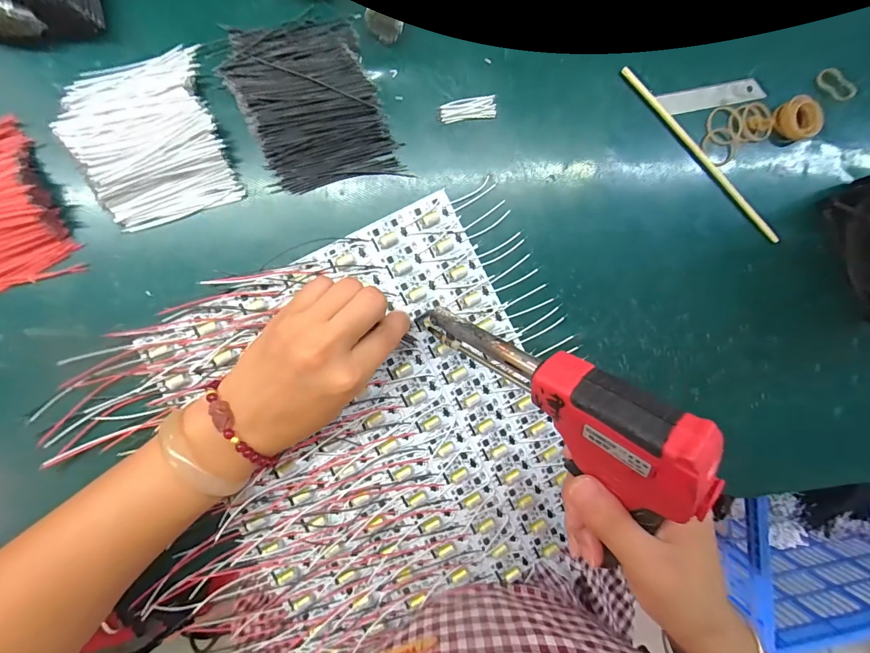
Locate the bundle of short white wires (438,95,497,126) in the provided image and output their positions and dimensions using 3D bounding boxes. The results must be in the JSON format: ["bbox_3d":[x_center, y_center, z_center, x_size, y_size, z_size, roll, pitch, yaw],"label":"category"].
[{"bbox_3d":[0.024,-0.164,0.296,0.045,0.004,0.017,-9,92,-8],"label":"bundle of short white wires"}]

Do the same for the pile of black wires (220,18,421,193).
[{"bbox_3d":[-0.086,-0.157,0.275,0.092,0.016,0.118,-22,94,-7],"label":"pile of black wires"}]

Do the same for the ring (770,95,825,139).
[{"bbox_3d":[0.307,-0.175,0.327,0.041,0.011,0.034,-20,94,-7],"label":"ring"}]

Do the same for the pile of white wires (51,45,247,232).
[{"bbox_3d":[-0.191,-0.127,0.261,0.087,0.020,0.105,-18,94,-7],"label":"pile of white wires"}]

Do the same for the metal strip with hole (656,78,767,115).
[{"bbox_3d":[0.229,-0.191,0.325,0.092,0.004,0.018,-11,96,-4],"label":"metal strip with hole"}]

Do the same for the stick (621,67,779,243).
[{"bbox_3d":[0.223,-0.141,0.327,0.196,0.007,0.009,44,85,-7],"label":"stick"}]

